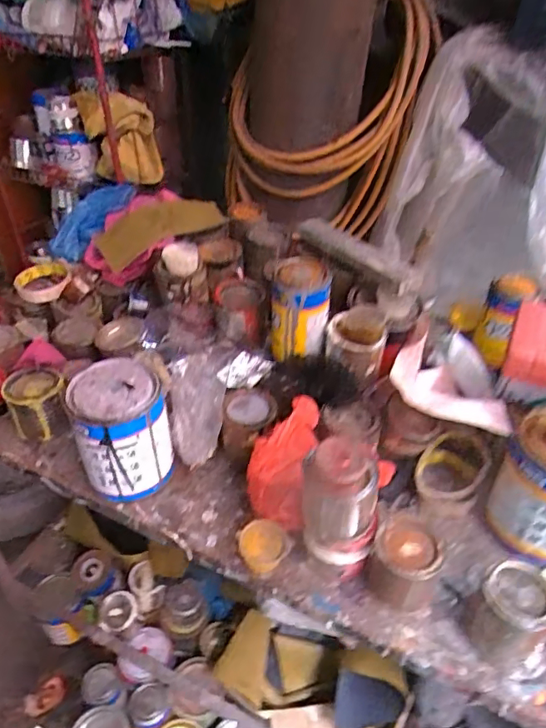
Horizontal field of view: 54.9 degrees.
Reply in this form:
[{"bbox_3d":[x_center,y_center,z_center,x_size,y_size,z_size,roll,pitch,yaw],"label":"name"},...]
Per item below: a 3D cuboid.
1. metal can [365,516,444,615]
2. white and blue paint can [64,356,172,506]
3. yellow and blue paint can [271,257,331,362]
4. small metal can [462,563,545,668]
[{"bbox_3d":[0.133,0.202,0.532,0.067,0.077,0.063,0,38,0],"label":"metal can"},{"bbox_3d":[-0.172,0.078,0.609,0.098,0.136,0.090,0,38,0],"label":"white and blue paint can"},{"bbox_3d":[0.035,-0.061,0.683,0.070,0.140,0.074,0,38,0],"label":"yellow and blue paint can"},{"bbox_3d":[0.222,0.236,0.496,0.063,0.075,0.064,0,38,0],"label":"small metal can"}]

